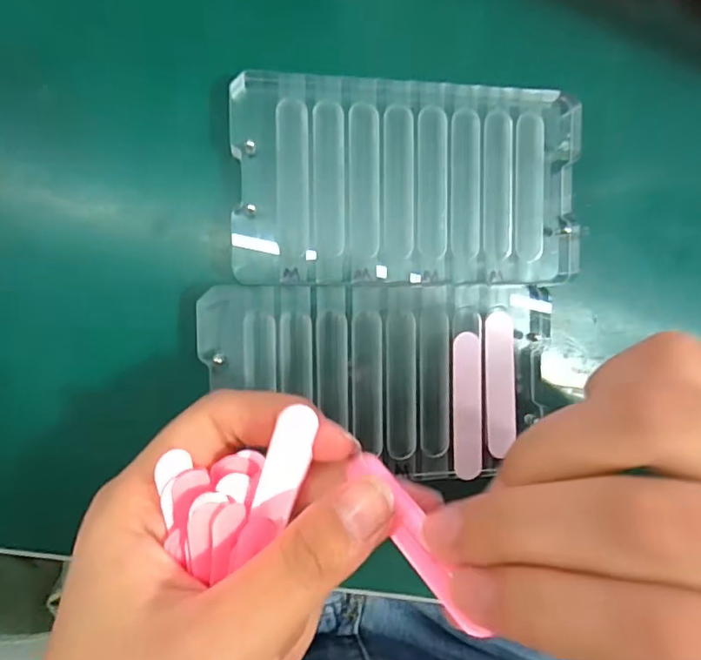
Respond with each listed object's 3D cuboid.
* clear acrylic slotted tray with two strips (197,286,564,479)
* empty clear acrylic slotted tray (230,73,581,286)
[{"bbox_3d":[0.011,0.017,0.184,0.116,0.004,0.065,0,92,-11],"label":"clear acrylic slotted tray with two strips"},{"bbox_3d":[0.022,-0.050,0.189,0.121,0.011,0.067,-1,93,-11],"label":"empty clear acrylic slotted tray"}]

